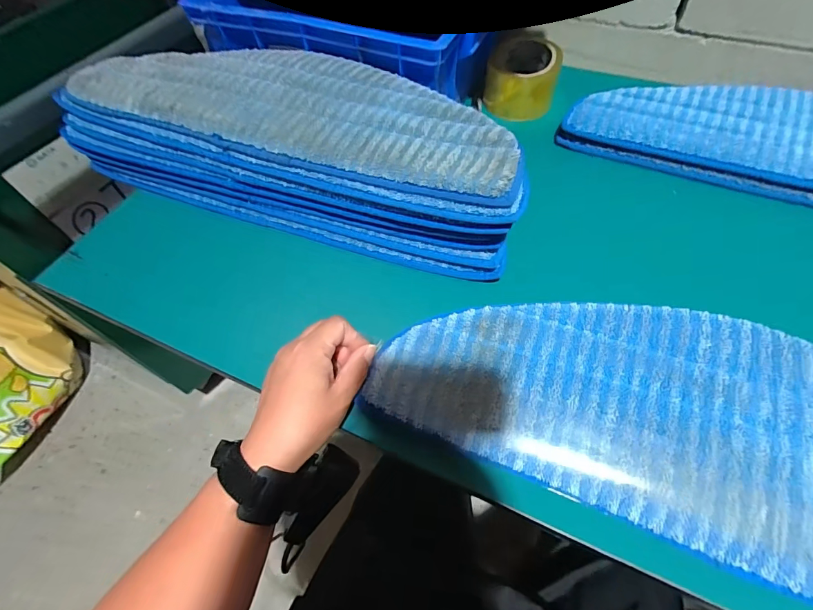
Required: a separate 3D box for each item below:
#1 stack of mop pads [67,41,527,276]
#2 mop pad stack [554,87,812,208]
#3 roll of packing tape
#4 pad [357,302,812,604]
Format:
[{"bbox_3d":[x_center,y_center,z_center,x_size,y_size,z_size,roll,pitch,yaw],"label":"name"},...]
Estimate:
[{"bbox_3d":[-0.117,-0.183,0.441,0.490,0.103,0.162,17,60,14],"label":"stack of mop pads"},{"bbox_3d":[0.447,-0.174,0.450,0.501,0.034,0.146,21,62,16],"label":"mop pad stack"},{"bbox_3d":[0.154,-0.302,0.535,0.092,0.059,0.108,10,59,10],"label":"roll of packing tape"},{"bbox_3d":[0.211,0.084,0.267,0.466,0.010,0.154,20,71,16],"label":"pad"}]

